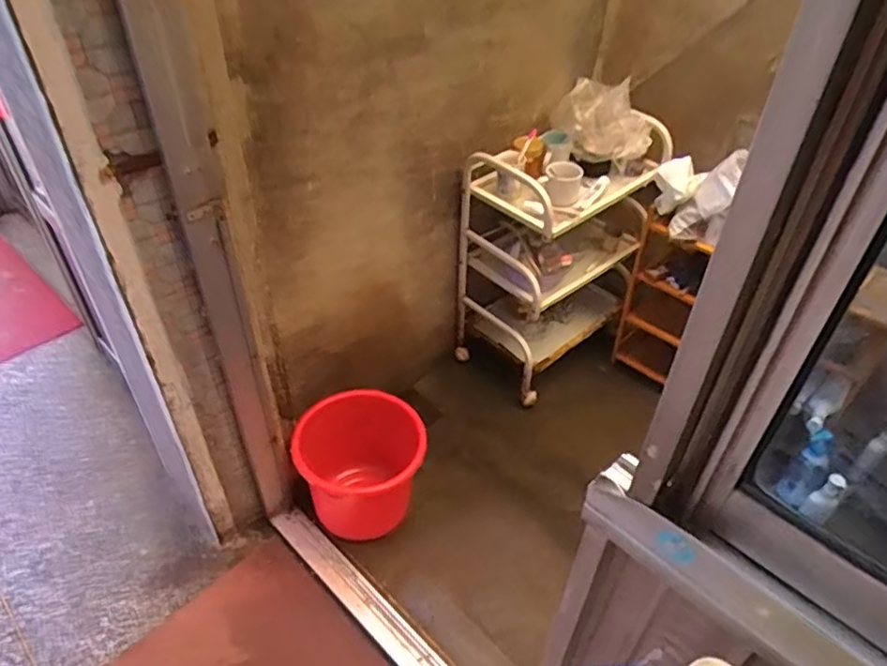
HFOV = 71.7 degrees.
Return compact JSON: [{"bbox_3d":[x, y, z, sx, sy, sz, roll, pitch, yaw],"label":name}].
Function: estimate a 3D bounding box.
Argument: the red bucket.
[{"bbox_3d":[-0.219,0.364,1.651,0.325,0.342,0.267,2,40,2],"label":"red bucket"}]

